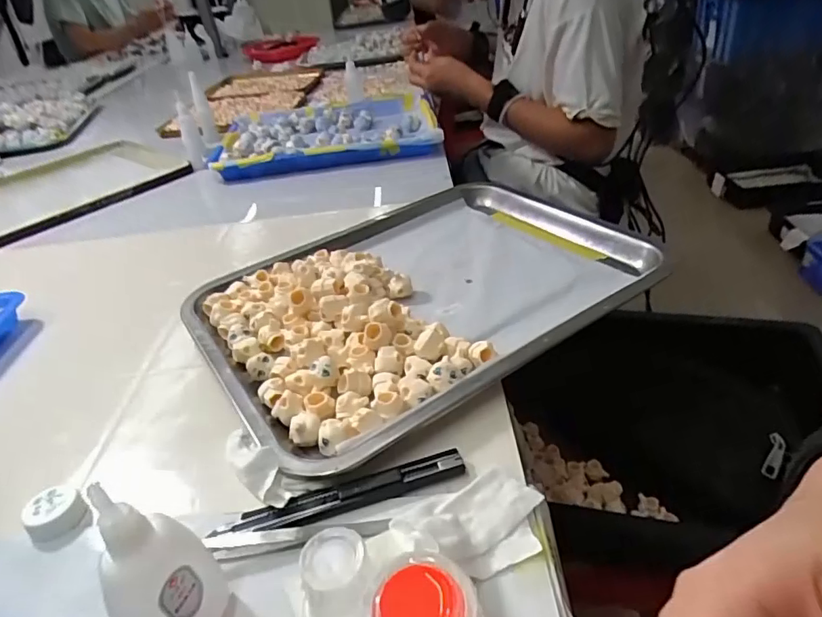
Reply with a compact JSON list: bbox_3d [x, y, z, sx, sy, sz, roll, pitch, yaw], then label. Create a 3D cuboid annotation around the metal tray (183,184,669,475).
[{"bbox_3d":[0.006,-0.025,0.443,0.342,0.034,0.258,-26,39,-25],"label":"metal tray"}]

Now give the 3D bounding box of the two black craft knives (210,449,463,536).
[{"bbox_3d":[-0.037,0.103,0.292,0.135,0.008,0.017,-14,36,-10],"label":"two black craft knives"}]

